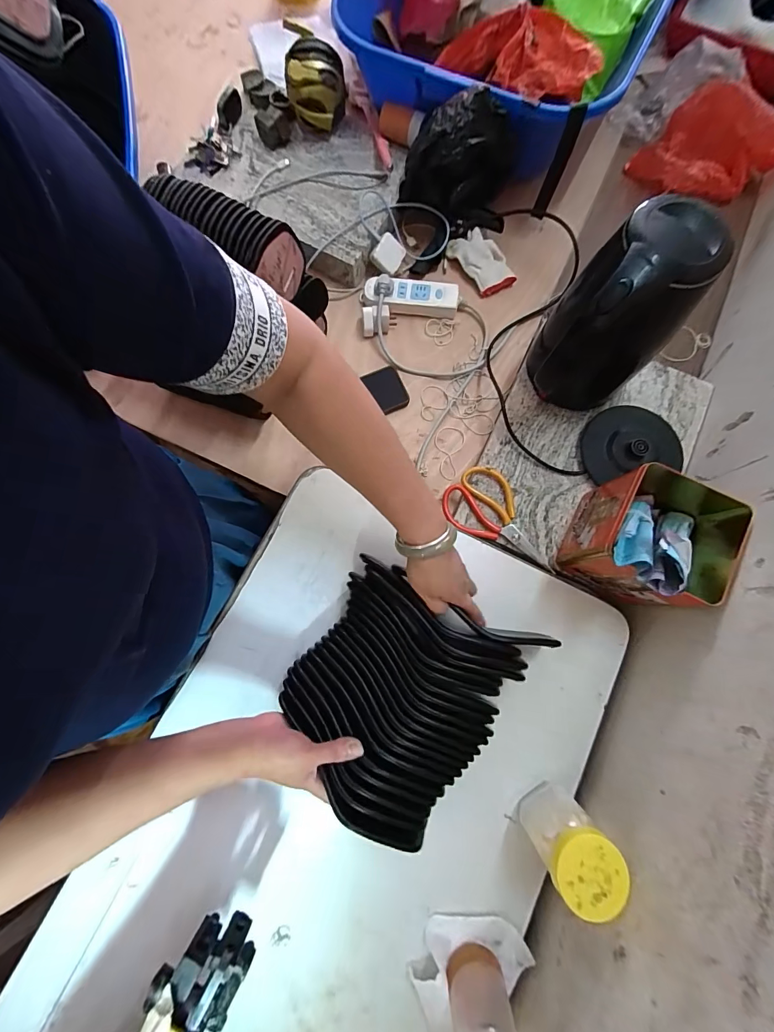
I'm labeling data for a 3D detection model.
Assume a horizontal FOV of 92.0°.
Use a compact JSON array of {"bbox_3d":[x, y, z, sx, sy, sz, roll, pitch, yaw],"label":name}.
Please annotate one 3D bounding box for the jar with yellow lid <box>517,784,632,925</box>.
[{"bbox_3d":[0.203,0.365,0.418,0.070,0.111,0.066,0,78,0],"label":"jar with yellow lid"}]

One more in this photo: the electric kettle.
[{"bbox_3d":[0.293,-0.241,0.508,0.153,0.253,0.129,-43,82,-8],"label":"electric kettle"}]

